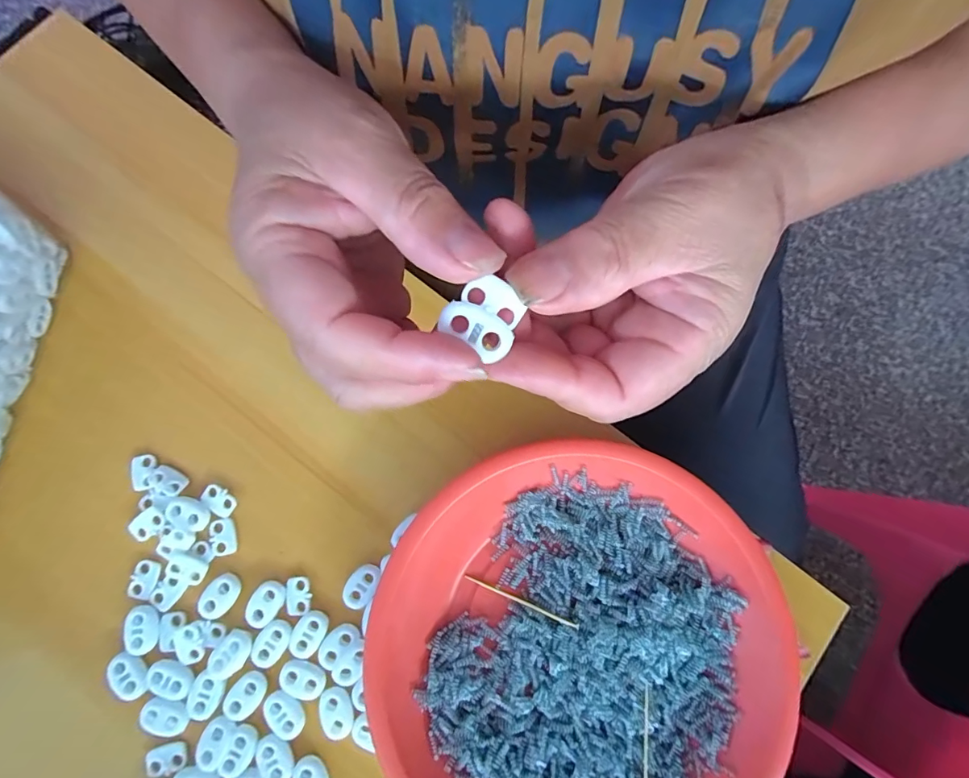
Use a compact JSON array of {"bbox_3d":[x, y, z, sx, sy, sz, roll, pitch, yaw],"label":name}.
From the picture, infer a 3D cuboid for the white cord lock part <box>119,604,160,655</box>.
[{"bbox_3d":[-0.169,0.119,0.226,0.014,0.006,0.022,5,80,0],"label":"white cord lock part"}]

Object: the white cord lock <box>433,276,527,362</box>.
[{"bbox_3d":[0.000,-0.021,0.132,0.019,0.007,0.020,35,80,8],"label":"white cord lock"}]

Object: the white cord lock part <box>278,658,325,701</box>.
[{"bbox_3d":[-0.089,0.142,0.224,0.022,0.004,0.016,21,81,3],"label":"white cord lock part"}]

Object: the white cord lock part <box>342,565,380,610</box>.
[{"bbox_3d":[-0.063,0.100,0.233,0.014,0.004,0.022,27,81,4],"label":"white cord lock part"}]

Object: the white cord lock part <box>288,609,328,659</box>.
[{"bbox_3d":[-0.088,0.122,0.227,0.015,0.004,0.022,25,81,4],"label":"white cord lock part"}]

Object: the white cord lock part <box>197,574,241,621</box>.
[{"bbox_3d":[-0.133,0.105,0.231,0.015,0.004,0.022,35,82,5],"label":"white cord lock part"}]

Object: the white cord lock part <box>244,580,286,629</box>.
[{"bbox_3d":[-0.110,0.108,0.230,0.015,0.004,0.022,26,81,4],"label":"white cord lock part"}]

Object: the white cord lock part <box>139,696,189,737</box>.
[{"bbox_3d":[-0.153,0.156,0.218,0.021,0.004,0.015,12,80,1],"label":"white cord lock part"}]

